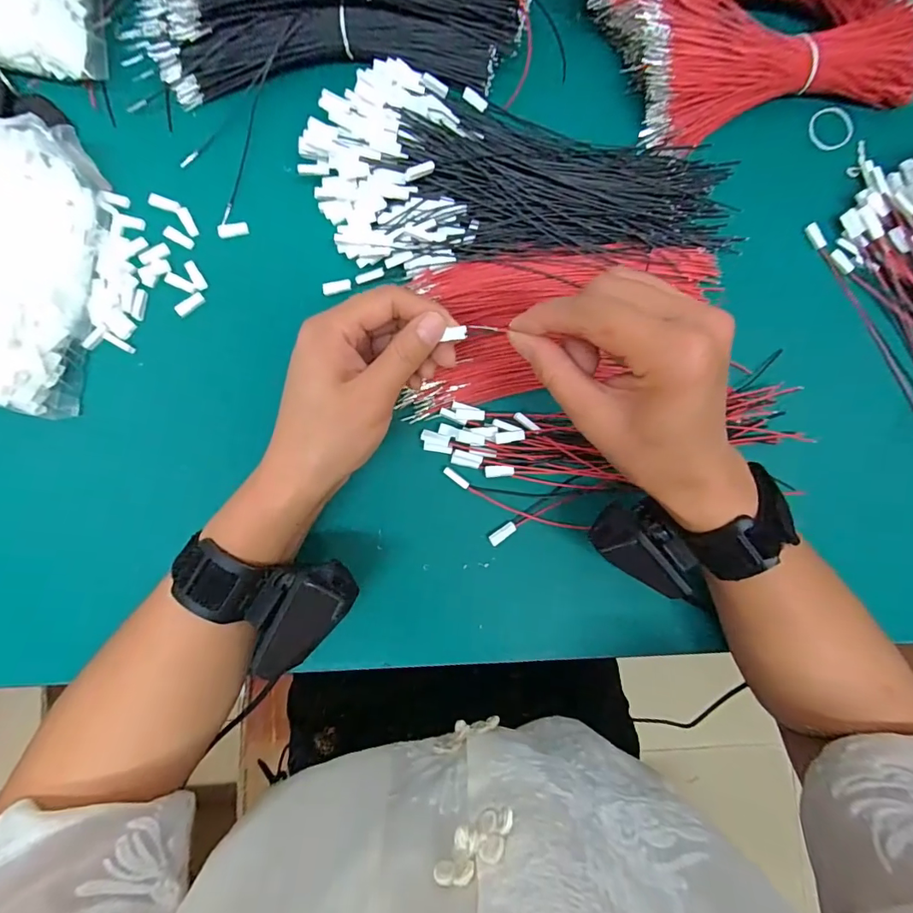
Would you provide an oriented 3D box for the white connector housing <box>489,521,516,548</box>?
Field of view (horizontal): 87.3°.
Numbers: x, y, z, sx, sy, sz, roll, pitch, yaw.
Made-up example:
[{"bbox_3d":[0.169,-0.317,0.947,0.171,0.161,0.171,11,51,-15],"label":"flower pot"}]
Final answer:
[{"bbox_3d":[0.031,0.052,0.322,0.020,0.004,0.008,-37,89,-7],"label":"white connector housing"}]

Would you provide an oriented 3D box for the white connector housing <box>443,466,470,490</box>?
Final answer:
[{"bbox_3d":[0.000,0.014,0.323,0.020,0.004,0.006,36,83,-1],"label":"white connector housing"}]

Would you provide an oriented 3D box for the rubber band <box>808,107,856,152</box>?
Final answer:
[{"bbox_3d":[0.293,-0.256,0.374,0.026,0.004,0.032,-26,101,29],"label":"rubber band"}]

